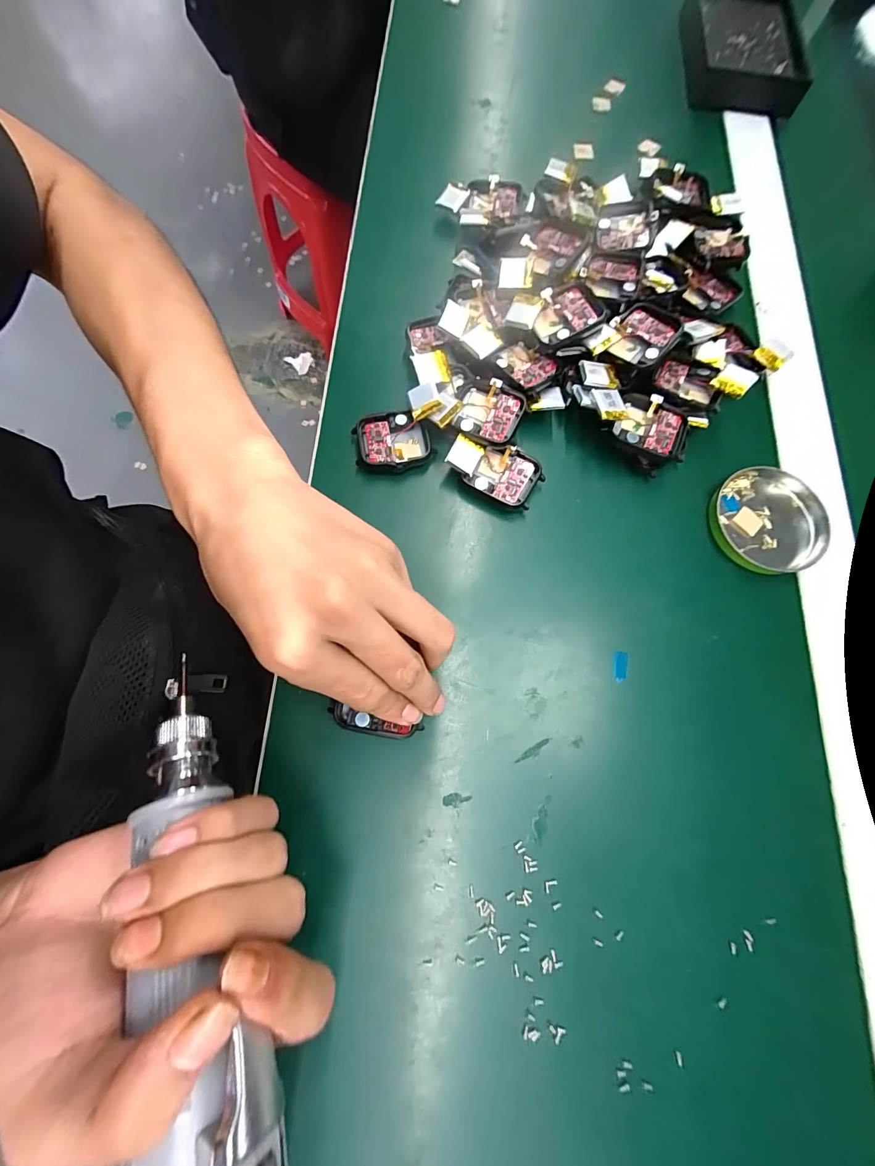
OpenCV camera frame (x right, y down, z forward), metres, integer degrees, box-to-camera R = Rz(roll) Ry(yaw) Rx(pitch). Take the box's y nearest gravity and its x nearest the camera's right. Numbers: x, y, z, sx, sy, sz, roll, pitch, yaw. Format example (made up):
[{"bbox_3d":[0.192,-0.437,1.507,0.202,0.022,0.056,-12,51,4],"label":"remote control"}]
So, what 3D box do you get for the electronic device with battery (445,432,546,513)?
[{"bbox_3d":[0.034,-0.068,0.243,0.054,0.017,0.035,29,76,6],"label":"electronic device with battery"}]

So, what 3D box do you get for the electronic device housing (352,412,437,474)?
[{"bbox_3d":[-0.027,-0.086,0.249,0.044,0.011,0.039,-13,76,-5],"label":"electronic device housing"}]

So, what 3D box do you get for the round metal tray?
[{"bbox_3d":[0.202,-0.039,0.245,0.064,0.008,0.064,0,75,-1],"label":"round metal tray"}]

